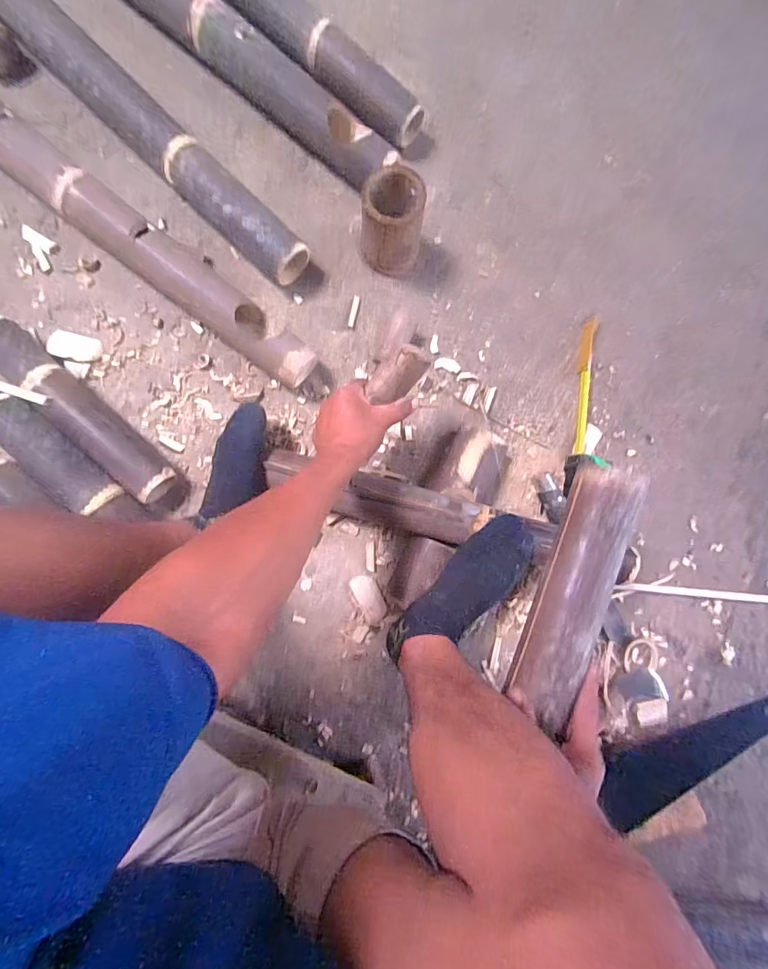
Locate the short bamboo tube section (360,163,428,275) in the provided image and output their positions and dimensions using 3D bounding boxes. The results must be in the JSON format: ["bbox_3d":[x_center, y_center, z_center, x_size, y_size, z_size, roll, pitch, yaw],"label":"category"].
[{"bbox_3d":[0.010,-0.370,0.613,0.085,0.124,0.087,1,85,-7],"label":"short bamboo tube section"}]

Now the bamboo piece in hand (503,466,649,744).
[{"bbox_3d":[0.203,0.110,0.449,0.064,0.035,0.263,22,84,1],"label":"bamboo piece in hand"}]

